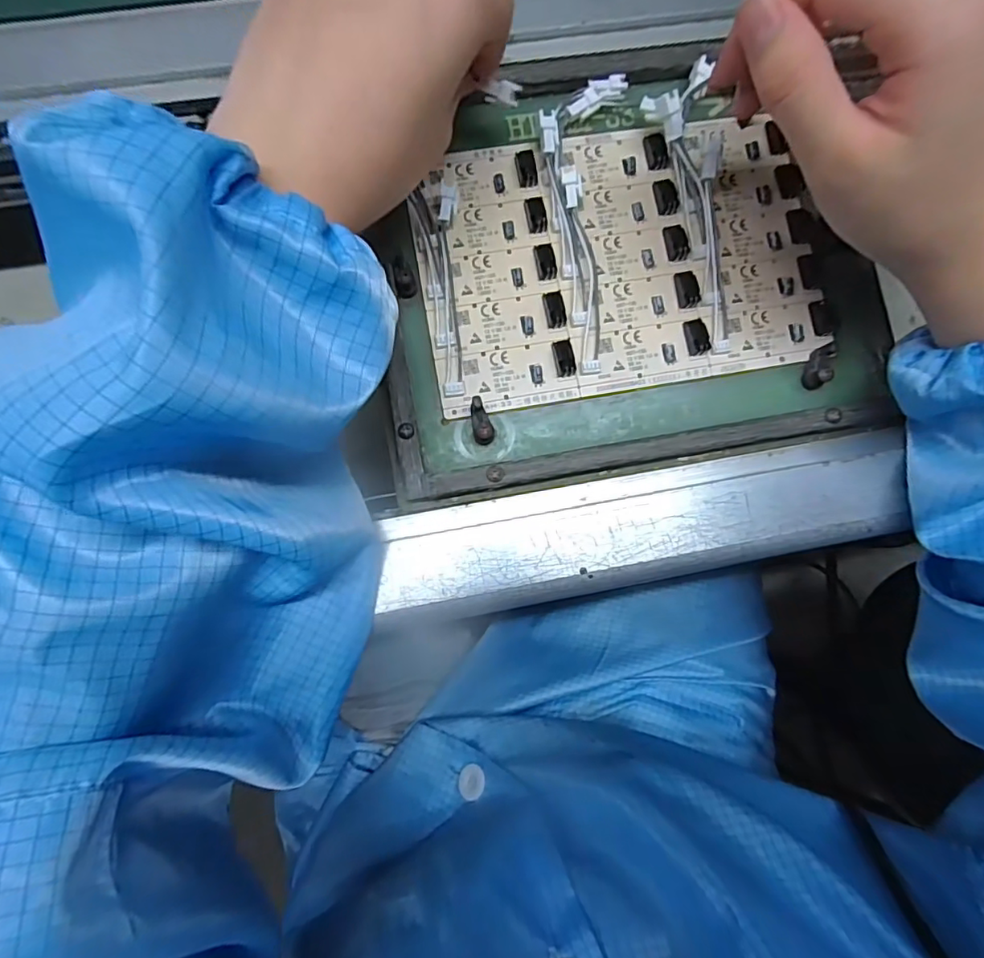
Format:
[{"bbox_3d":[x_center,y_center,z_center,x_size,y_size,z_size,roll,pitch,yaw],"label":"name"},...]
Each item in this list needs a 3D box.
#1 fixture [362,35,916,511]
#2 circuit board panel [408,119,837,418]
[{"bbox_3d":[0.065,-0.103,0.254,0.229,0.019,0.198,-7,85,-4],"label":"fixture"},{"bbox_3d":[0.063,-0.107,0.257,0.192,0.013,0.126,-10,85,-4],"label":"circuit board panel"}]

